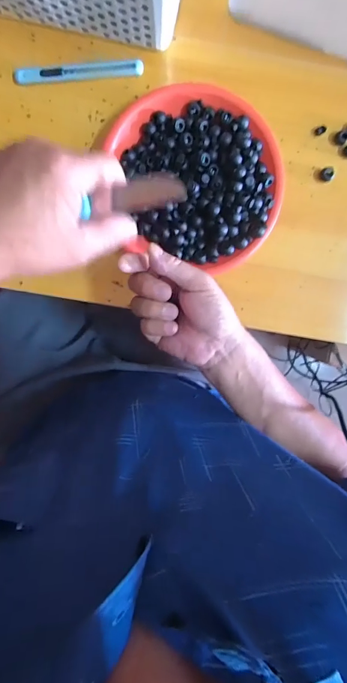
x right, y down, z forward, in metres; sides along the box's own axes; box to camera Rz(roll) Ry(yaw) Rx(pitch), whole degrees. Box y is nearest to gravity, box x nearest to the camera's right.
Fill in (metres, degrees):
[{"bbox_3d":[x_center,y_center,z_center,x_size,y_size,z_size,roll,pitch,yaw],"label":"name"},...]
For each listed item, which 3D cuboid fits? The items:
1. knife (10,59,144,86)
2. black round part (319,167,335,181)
[{"bbox_3d":[-0.102,-0.290,0.403,0.136,0.010,0.015,-6,98,-2],"label":"knife"},{"bbox_3d":[0.175,-0.190,0.424,0.015,0.010,0.014,0,98,-3],"label":"black round part"}]

